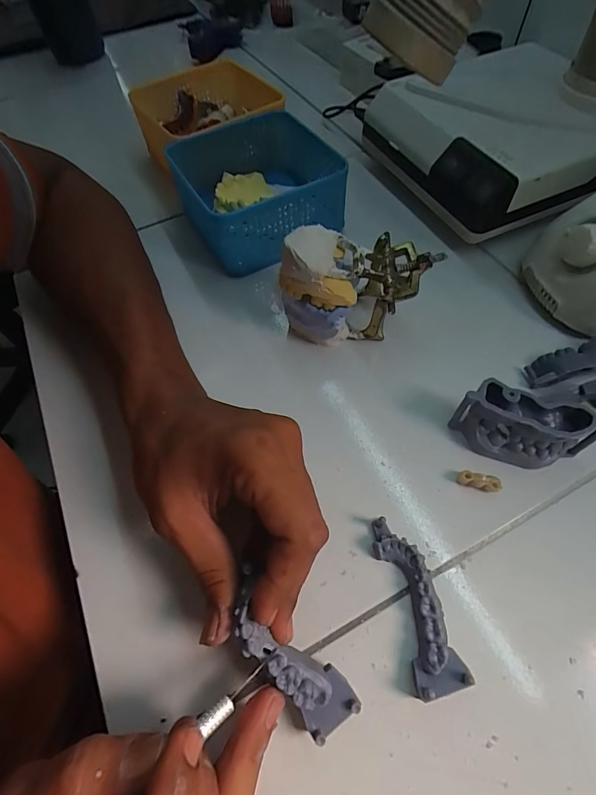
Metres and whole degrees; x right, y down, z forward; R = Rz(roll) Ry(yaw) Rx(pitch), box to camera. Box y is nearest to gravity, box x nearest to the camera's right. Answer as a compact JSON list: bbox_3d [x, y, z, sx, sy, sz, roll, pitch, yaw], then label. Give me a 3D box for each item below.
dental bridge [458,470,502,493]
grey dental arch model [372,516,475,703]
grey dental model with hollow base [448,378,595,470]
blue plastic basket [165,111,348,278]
[{"bbox_3d":[0.116,0.054,0.245,0.025,0.013,0.006,12,61,11],"label":"dental bridge"},{"bbox_3d":[0.065,0.112,0.215,0.027,0.015,0.087,-12,59,-2],"label":"grey dental arch model"},{"bbox_3d":[0.143,0.021,0.247,0.080,0.043,0.030,18,63,15],"label":"grey dental model with hollow base"},{"bbox_3d":[-0.040,-0.197,0.361,0.134,0.069,0.144,-22,60,-8],"label":"blue plastic basket"}]

